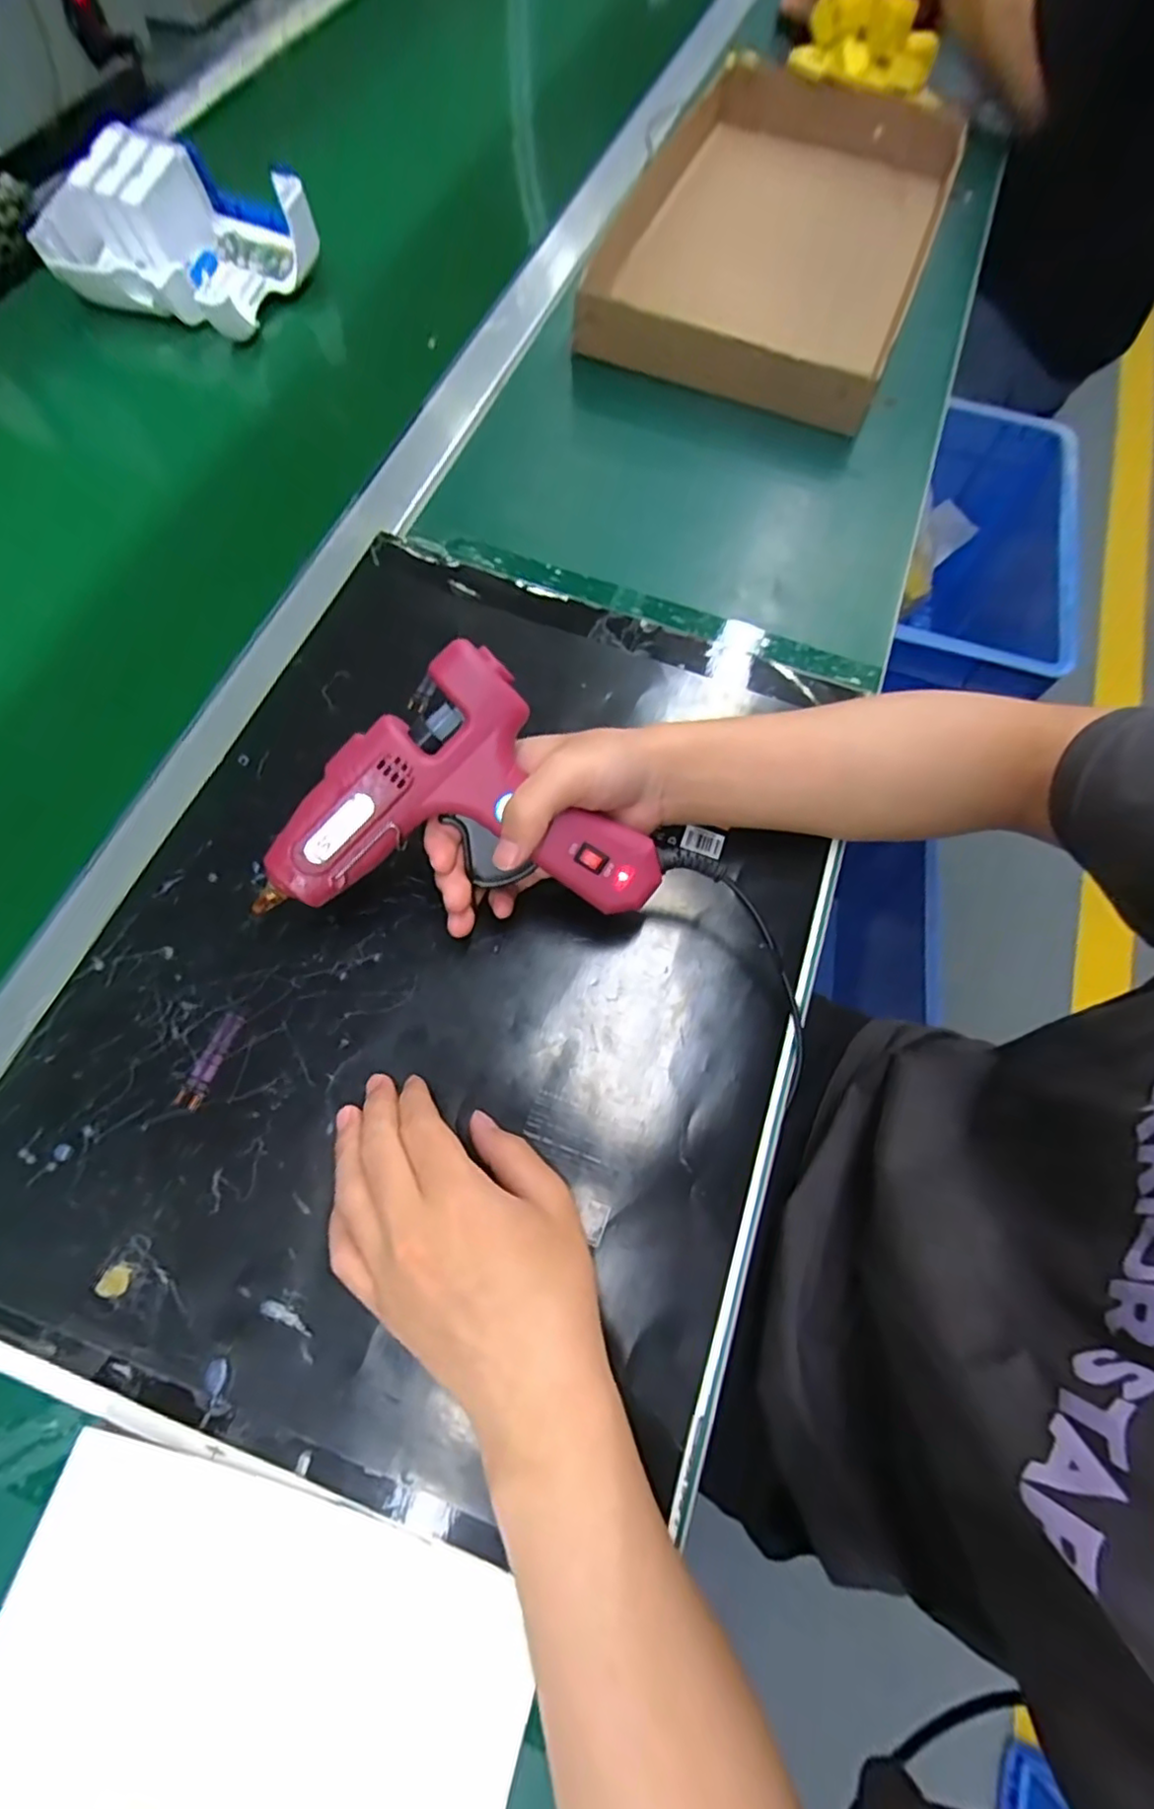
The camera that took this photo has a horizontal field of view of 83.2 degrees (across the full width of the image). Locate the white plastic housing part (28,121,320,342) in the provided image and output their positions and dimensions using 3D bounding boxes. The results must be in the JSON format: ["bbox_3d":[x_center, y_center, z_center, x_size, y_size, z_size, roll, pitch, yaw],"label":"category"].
[{"bbox_3d":[-0.321,-0.542,0.525,0.188,0.071,0.138,19,68,5],"label":"white plastic housing part"}]

